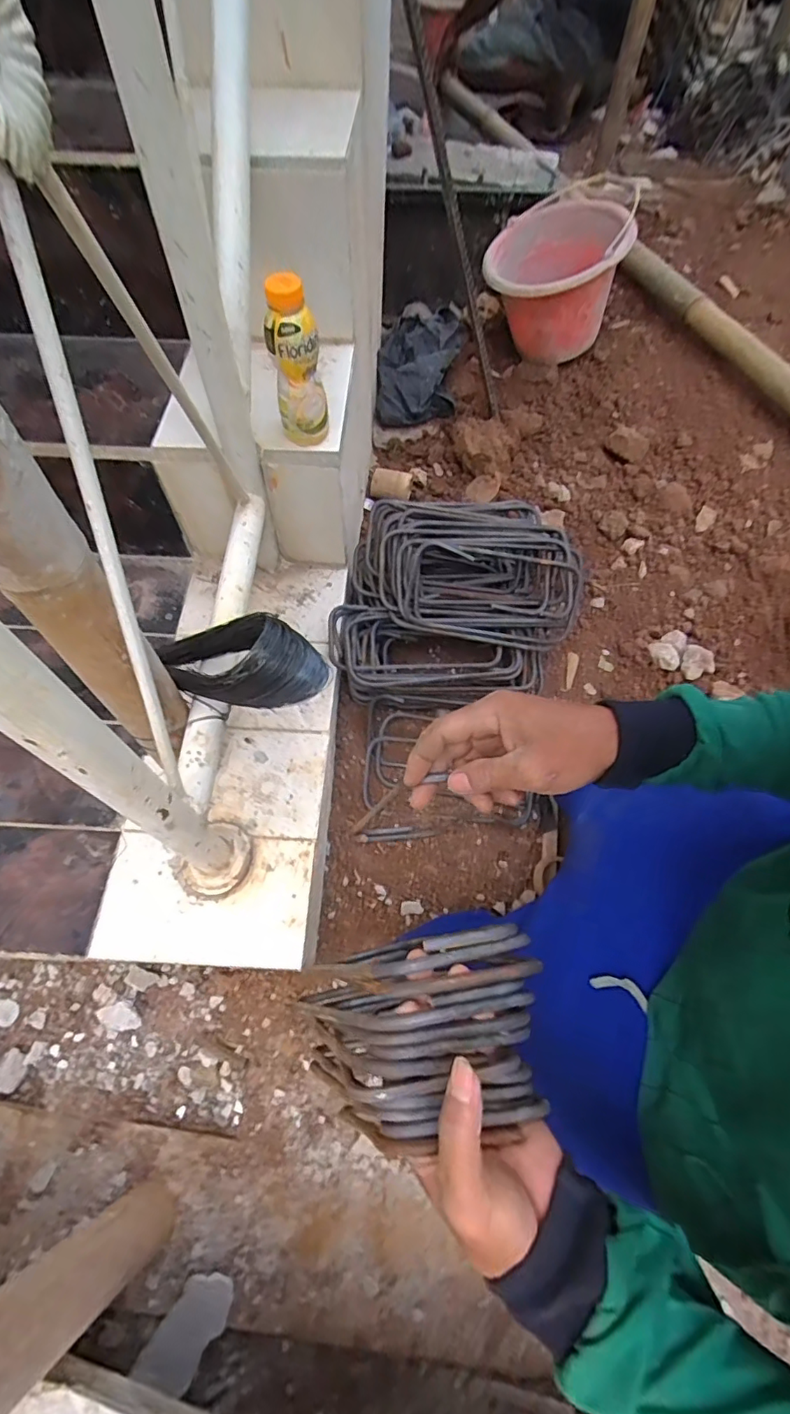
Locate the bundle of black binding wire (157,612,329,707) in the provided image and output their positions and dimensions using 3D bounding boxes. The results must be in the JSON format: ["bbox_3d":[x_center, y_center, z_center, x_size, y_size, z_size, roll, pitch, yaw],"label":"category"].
[{"bbox_3d":[-0.176,-0.049,0.568,0.207,0.084,0.082,10,60,33],"label":"bundle of black binding wire"}]

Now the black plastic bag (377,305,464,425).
[{"bbox_3d":[0.057,-0.780,1.196,0.174,0.112,0.339,3,62,2],"label":"black plastic bag"}]

